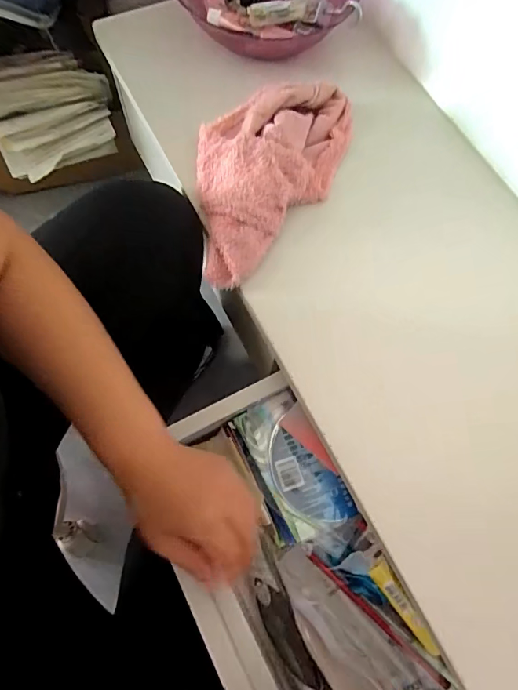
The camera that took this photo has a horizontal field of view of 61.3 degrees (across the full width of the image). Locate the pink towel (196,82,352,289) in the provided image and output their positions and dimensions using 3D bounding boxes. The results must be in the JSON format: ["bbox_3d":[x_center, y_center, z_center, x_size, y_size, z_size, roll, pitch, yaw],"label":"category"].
[{"bbox_3d":[0.000,-0.203,0.497,0.165,0.041,0.306,20,69,5],"label":"pink towel"}]

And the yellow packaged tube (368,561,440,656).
[{"bbox_3d":[0.141,0.259,0.427,0.017,0.017,0.091,-28,72,-13],"label":"yellow packaged tube"}]

